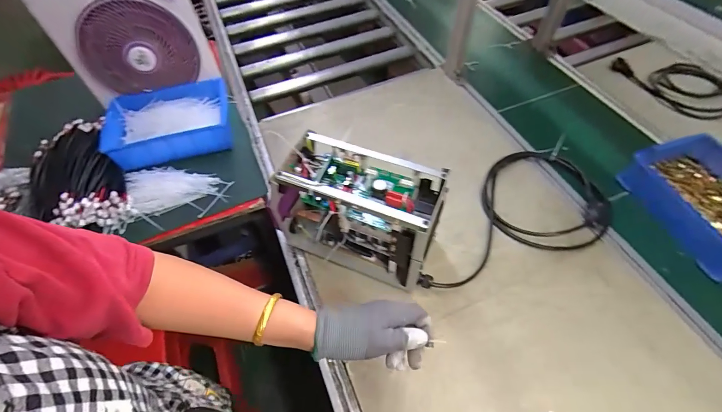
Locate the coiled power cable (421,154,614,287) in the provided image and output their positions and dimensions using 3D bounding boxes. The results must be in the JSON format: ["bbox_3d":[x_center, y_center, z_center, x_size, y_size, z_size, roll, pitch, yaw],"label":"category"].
[{"bbox_3d":[0.318,0.004,0.752,0.488,0.028,0.264,-16,57,-7],"label":"coiled power cable"}]

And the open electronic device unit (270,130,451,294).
[{"bbox_3d":[-0.005,0.013,0.645,0.293,0.224,0.150,22,60,18],"label":"open electronic device unit"}]

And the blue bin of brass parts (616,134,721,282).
[{"bbox_3d":[0.750,-0.007,0.719,0.230,0.080,0.300,-14,56,-5],"label":"blue bin of brass parts"}]

